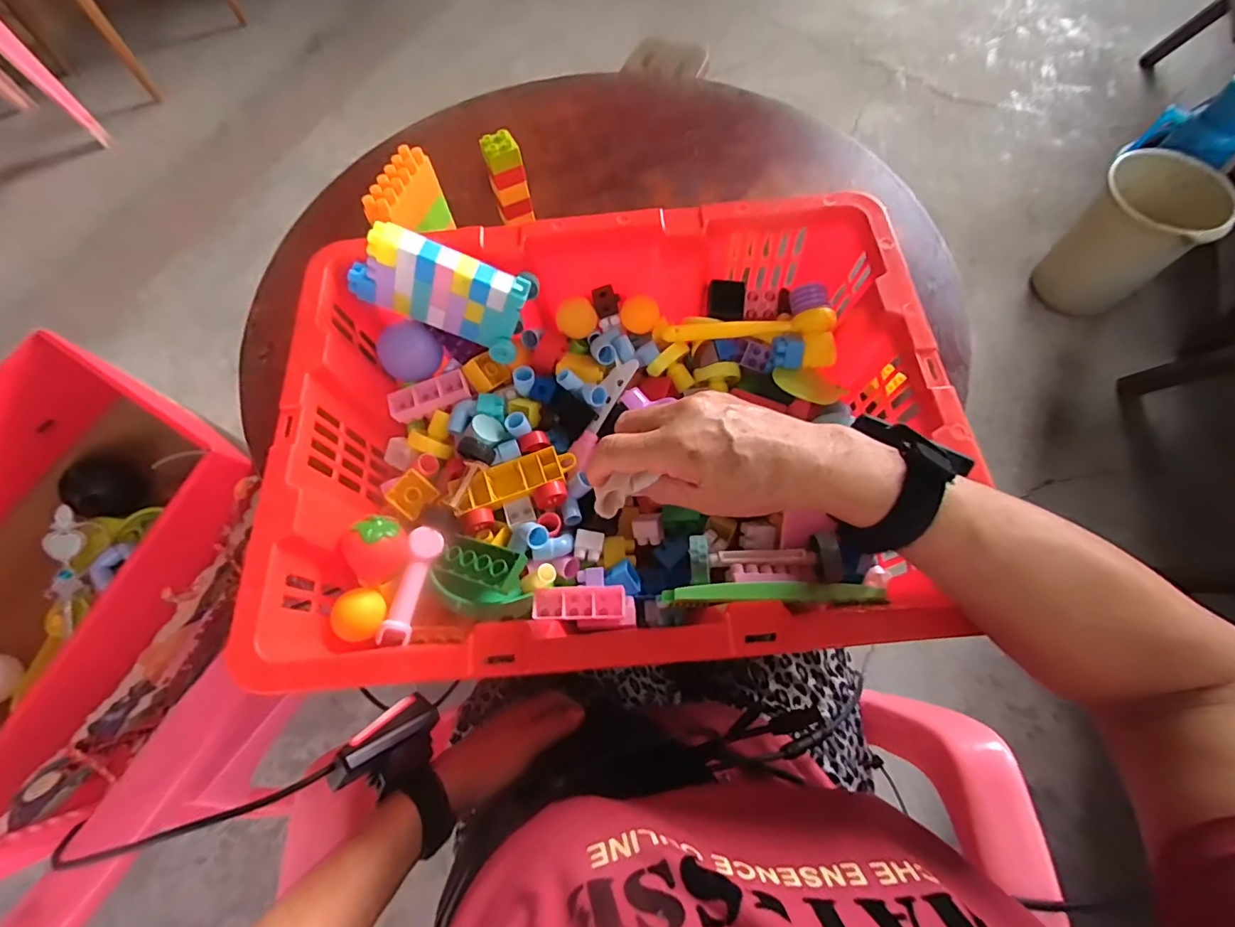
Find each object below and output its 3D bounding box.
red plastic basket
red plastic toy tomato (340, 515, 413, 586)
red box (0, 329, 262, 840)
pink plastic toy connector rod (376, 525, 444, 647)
[{"bbox_3d":[-0.006,-0.023,0.423,0.460,0.133,0.336,-6,67,0],"label":"red plastic basket"},{"bbox_3d":[-0.176,0.062,0.383,0.042,0.039,0.036,-29,69,-10],"label":"red plastic toy tomato"},{"bbox_3d":[-0.568,0.117,0.524,0.268,0.161,0.398,22,69,11],"label":"red box"},{"bbox_3d":[-0.152,0.090,0.387,0.020,0.017,0.087,11,68,7],"label":"pink plastic toy connector rod"}]

